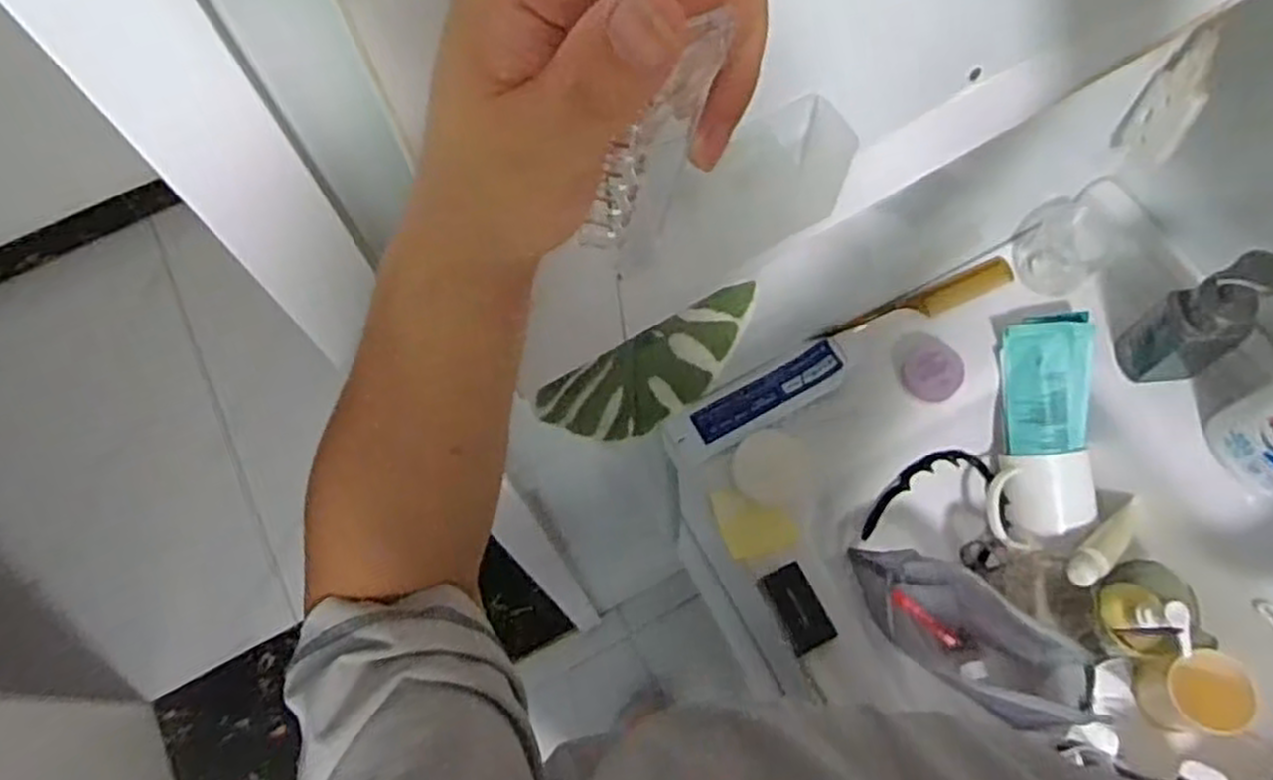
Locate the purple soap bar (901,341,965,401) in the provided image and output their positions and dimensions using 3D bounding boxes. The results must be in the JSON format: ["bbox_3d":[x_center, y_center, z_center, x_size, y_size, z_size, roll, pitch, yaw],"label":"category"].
[{"bbox_3d":[0.269,-0.017,0.718,0.051,0.022,0.049,-1,67,2],"label":"purple soap bar"}]

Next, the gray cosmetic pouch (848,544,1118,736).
[{"bbox_3d":[0.291,0.225,0.724,0.220,0.123,0.089,30,71,14],"label":"gray cosmetic pouch"}]

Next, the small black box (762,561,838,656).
[{"bbox_3d":[0.132,0.177,0.649,0.039,0.021,0.066,-26,68,-9],"label":"small black box"}]

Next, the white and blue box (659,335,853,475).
[{"bbox_3d":[0.107,0.008,0.718,0.173,0.027,0.051,-28,68,-9],"label":"white and blue box"}]

